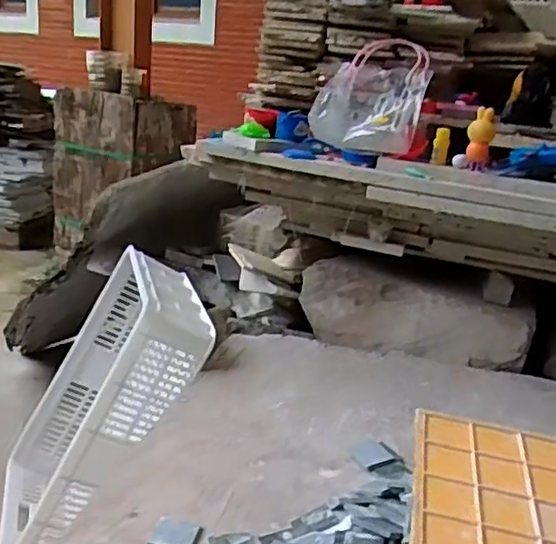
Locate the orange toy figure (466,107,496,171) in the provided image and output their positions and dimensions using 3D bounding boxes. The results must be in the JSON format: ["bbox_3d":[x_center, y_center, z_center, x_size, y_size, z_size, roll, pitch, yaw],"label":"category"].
[{"bbox_3d":[0.306,-0.199,0.980,0.041,0.088,0.032,6,18,5],"label":"orange toy figure"}]

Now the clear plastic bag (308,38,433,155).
[{"bbox_3d":[0.162,-0.294,1.080,0.166,0.213,0.075,18,-22,24],"label":"clear plastic bag"}]

